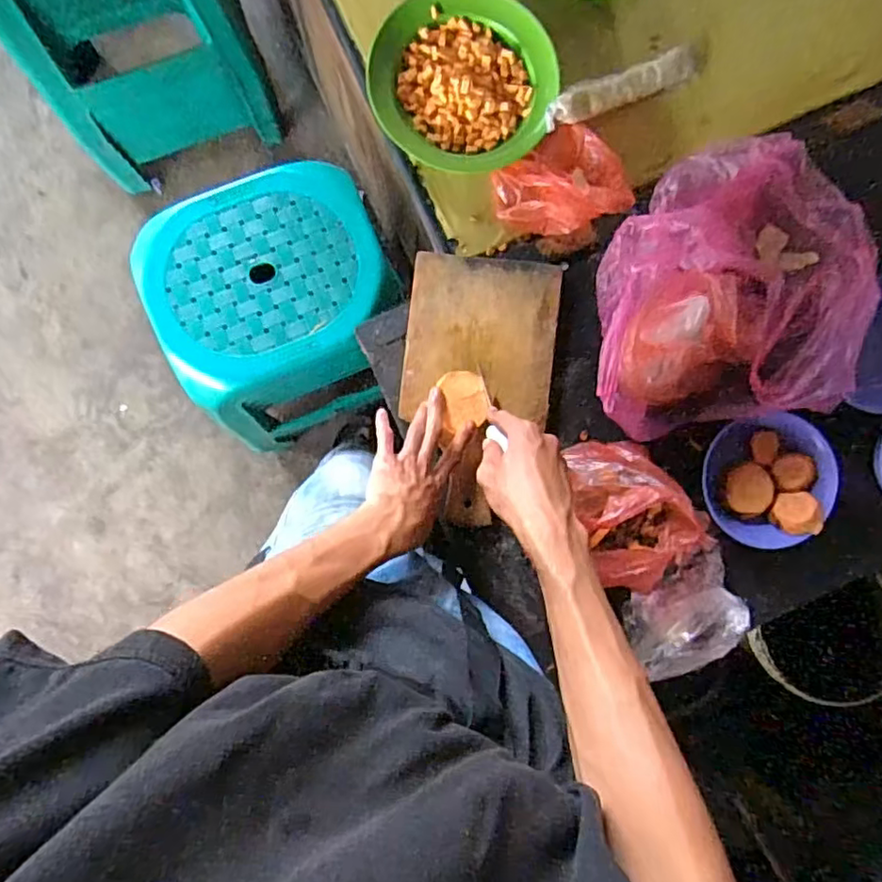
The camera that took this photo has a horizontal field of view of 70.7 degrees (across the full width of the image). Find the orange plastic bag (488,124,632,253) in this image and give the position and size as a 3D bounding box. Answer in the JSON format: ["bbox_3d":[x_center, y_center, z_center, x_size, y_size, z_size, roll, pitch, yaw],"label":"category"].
[{"bbox_3d":[0.138,-0.281,0.701,0.139,0.052,0.124,-33,92,-3],"label":"orange plastic bag"}]

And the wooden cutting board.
[{"bbox_3d":[0.038,-0.058,0.691,0.162,0.026,0.293,6,90,-5],"label":"wooden cutting board"}]

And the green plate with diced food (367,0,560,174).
[{"bbox_3d":[0.024,-0.411,0.704,0.203,0.033,0.189,0,90,-5],"label":"green plate with diced food"}]

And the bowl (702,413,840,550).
[{"bbox_3d":[0.352,0.043,0.675,0.139,0.049,0.137,0,90,-4],"label":"bowl"}]

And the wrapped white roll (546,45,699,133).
[{"bbox_3d":[0.209,-0.405,0.710,0.208,0.038,0.035,-26,91,-4],"label":"wrapped white roll"}]

